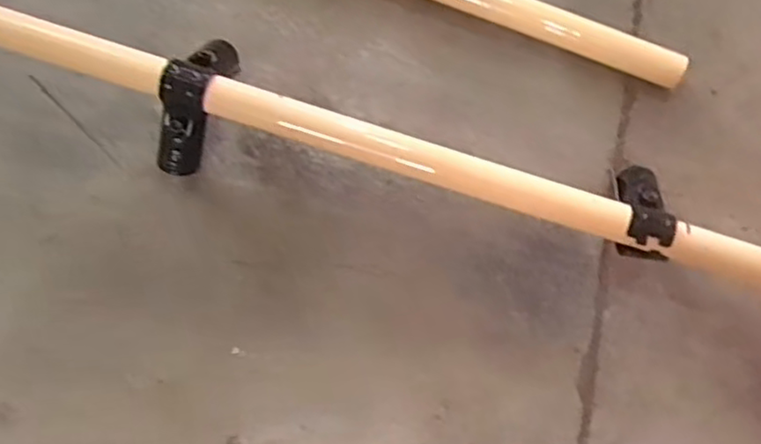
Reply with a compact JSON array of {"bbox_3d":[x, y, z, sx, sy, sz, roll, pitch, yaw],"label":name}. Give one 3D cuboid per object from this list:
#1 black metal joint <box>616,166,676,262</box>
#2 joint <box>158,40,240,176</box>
[{"bbox_3d":[0.192,-0.013,0.515,0.032,0.031,0.089,9,43,2],"label":"black metal joint"},{"bbox_3d":[-0.137,-0.092,0.525,0.034,0.069,0.113,16,75,4],"label":"joint"}]

